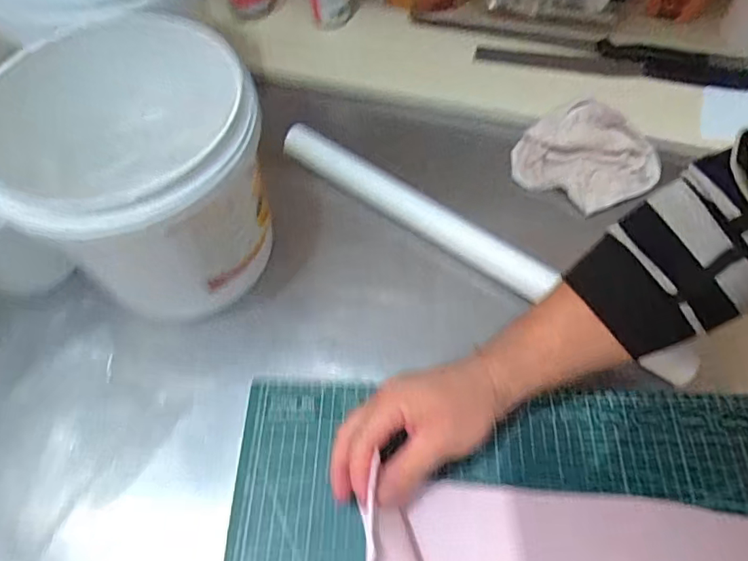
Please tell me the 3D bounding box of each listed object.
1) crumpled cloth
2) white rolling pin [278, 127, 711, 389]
[{"bbox_3d":[0.234,-0.133,0.578,0.139,0.026,0.117,40,91,11],"label":"crumpled cloth"},{"bbox_3d":[0.090,-0.042,0.519,0.453,0.043,0.040,33,67,19],"label":"white rolling pin"}]

